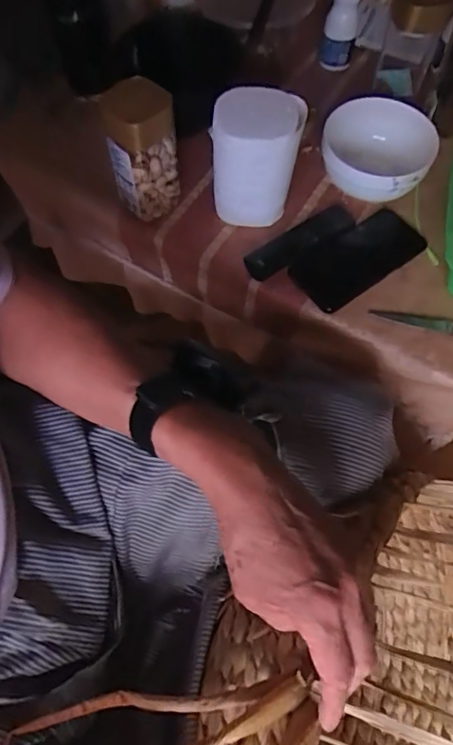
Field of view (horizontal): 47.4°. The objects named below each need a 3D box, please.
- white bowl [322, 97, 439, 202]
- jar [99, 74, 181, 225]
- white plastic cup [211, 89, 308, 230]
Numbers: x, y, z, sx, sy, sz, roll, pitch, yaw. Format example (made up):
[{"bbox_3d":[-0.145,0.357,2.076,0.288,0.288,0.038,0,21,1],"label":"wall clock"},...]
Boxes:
[{"bbox_3d":[0.185,-0.269,0.646,0.129,0.073,0.137,0,64,0],"label":"white bowl"},{"bbox_3d":[-0.093,-0.241,0.593,0.075,0.162,0.059,-11,64,-5],"label":"jar"},{"bbox_3d":[0.033,-0.243,0.601,0.094,0.136,0.084,8,64,4],"label":"white plastic cup"}]

